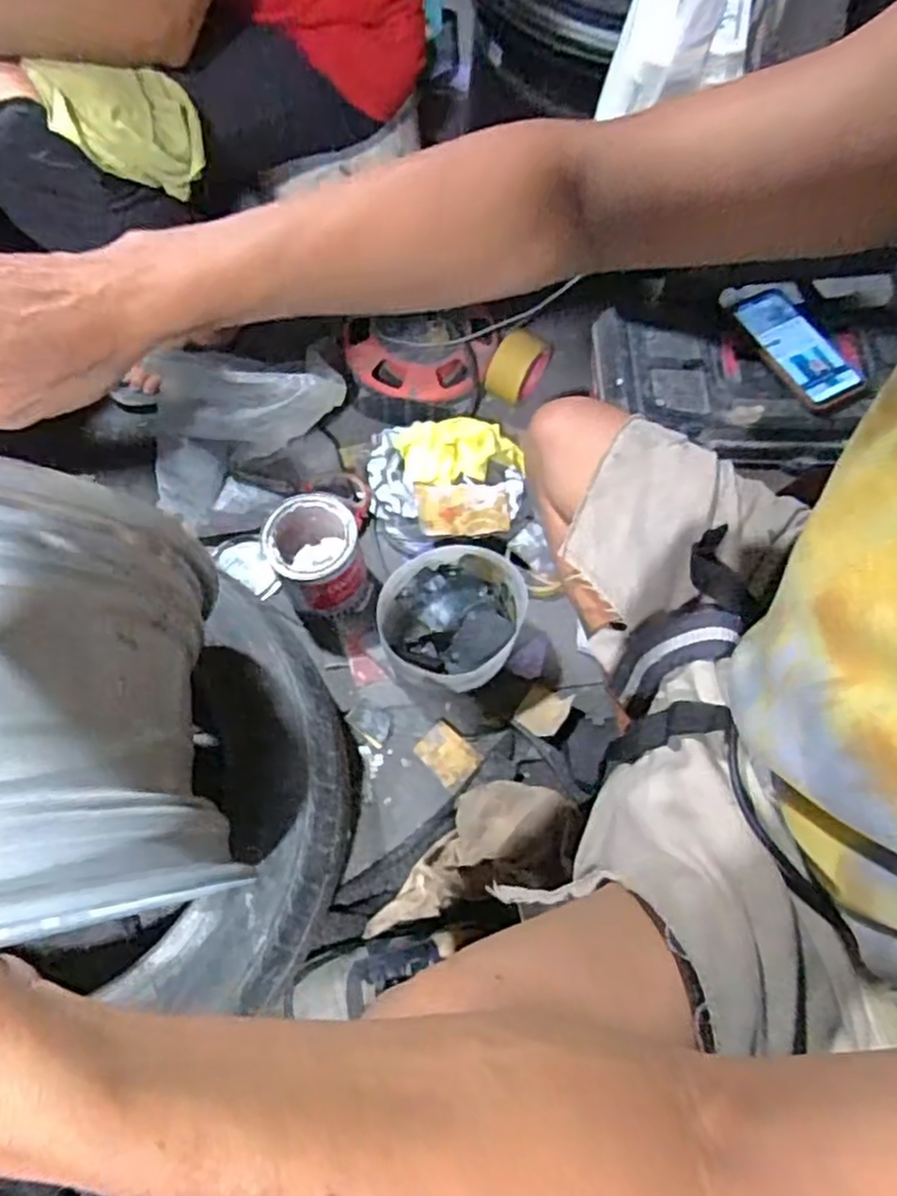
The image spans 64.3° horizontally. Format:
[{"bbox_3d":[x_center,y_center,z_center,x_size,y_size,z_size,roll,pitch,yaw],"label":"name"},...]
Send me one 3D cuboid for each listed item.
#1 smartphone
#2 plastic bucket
[{"bbox_3d":[0.400,-0.290,0.817,0.087,0.014,0.170,-34,72,-13],"label":"smartphone"},{"bbox_3d":[0.001,0.030,0.843,0.166,0.096,0.163,0,68,-1],"label":"plastic bucket"}]

